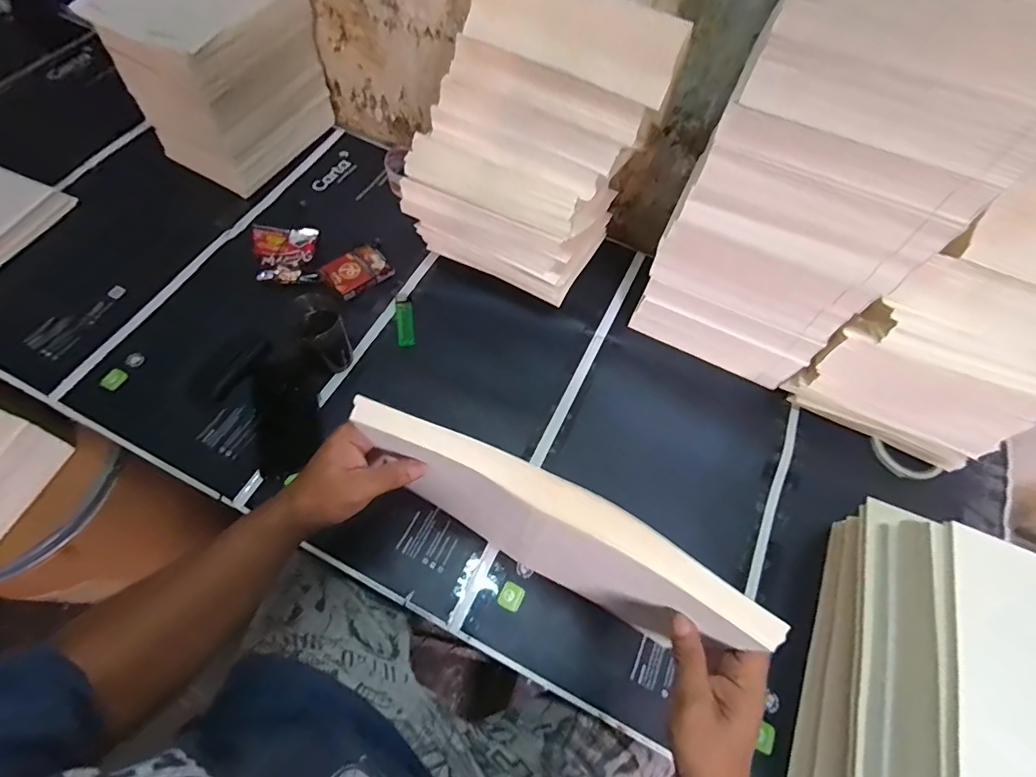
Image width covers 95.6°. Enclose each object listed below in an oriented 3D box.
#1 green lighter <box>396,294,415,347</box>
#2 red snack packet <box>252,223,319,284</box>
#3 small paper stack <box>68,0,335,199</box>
[{"bbox_3d":[-0.160,-0.099,0.664,0.023,0.012,0.080,-9,65,-8],"label":"green lighter"},{"bbox_3d":[-0.336,-0.196,0.678,0.078,0.025,0.102,-9,65,-8],"label":"red snack packet"},{"bbox_3d":[-0.439,-0.477,0.715,0.187,0.228,0.228,28,65,10],"label":"small paper stack"}]

